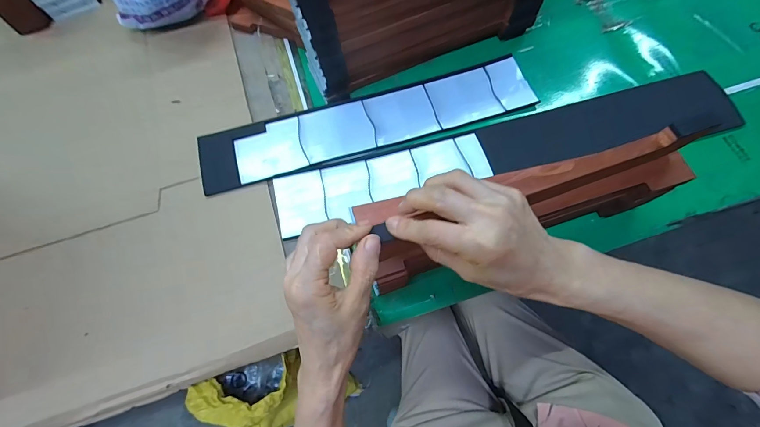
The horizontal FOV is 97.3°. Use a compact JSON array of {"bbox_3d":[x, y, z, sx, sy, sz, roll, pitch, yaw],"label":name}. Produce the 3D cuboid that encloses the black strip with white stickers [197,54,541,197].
[{"bbox_3d":[-0.016,-0.136,0.487,0.479,0.006,0.101,-16,70,-4],"label":"black strip with white stickers"}]

